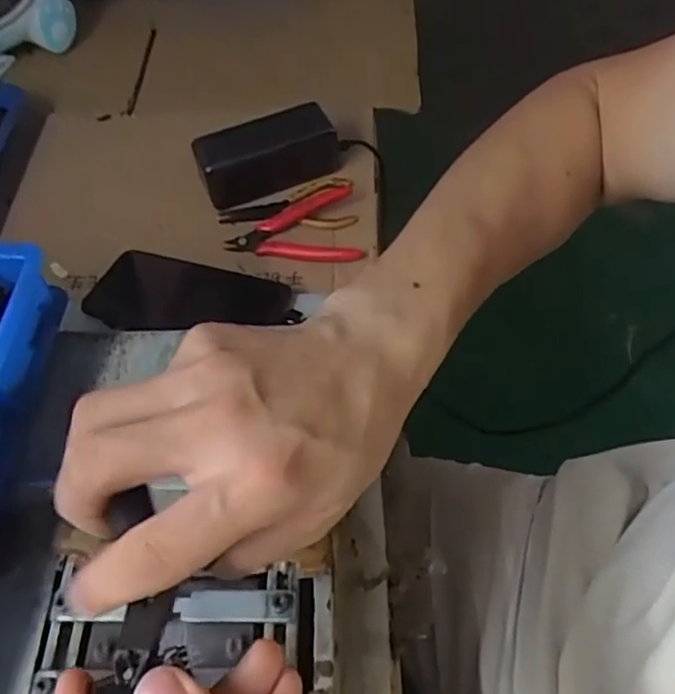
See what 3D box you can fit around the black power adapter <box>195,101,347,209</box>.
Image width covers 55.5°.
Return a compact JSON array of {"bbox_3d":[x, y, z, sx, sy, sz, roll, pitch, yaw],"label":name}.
[{"bbox_3d":[-0.064,-0.181,0.614,0.136,0.053,0.059,-18,57,-11],"label":"black power adapter"}]

